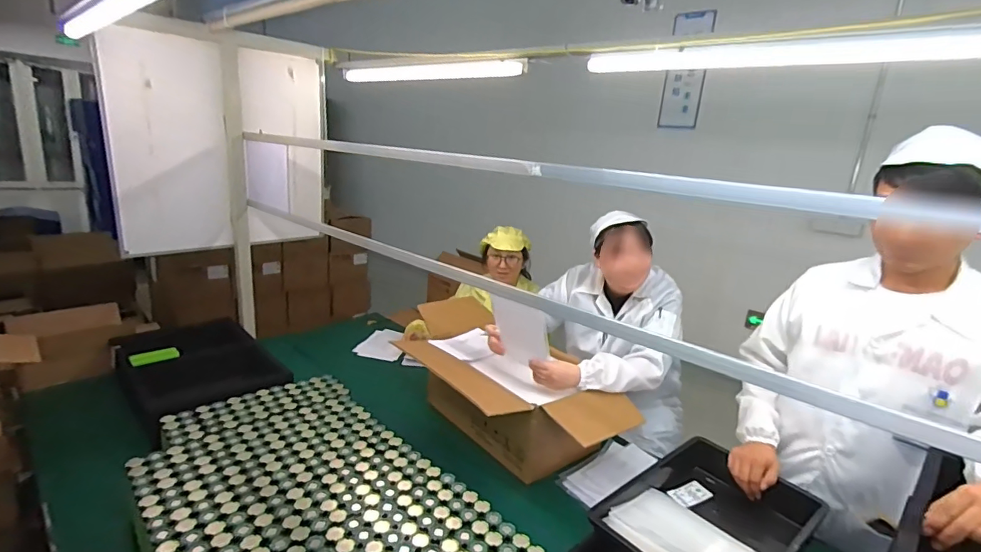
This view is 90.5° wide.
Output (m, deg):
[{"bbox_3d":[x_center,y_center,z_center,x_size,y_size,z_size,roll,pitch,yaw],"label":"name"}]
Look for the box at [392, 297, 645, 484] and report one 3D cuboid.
[{"bbox_3d":[0.002,0.313,1.415,0.404,0.244,0.740,-7,19,-38],"label":"box"}]

